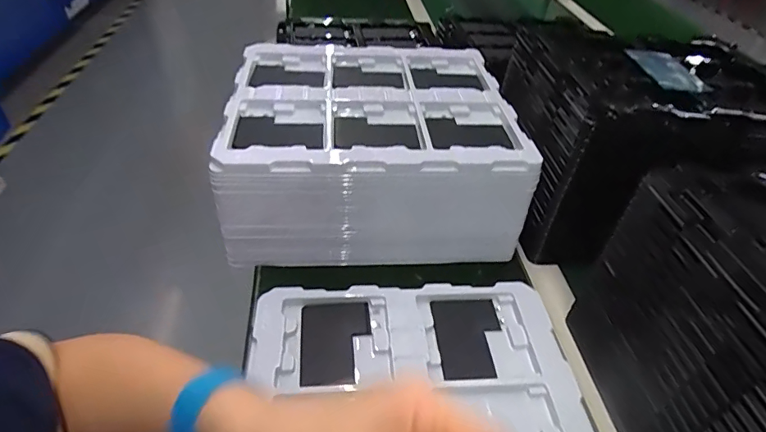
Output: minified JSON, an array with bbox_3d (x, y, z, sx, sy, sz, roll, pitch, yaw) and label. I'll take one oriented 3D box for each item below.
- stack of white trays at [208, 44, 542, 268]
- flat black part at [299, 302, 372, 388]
[{"bbox_3d":[-0.016,-0.087,0.579,0.313,0.132,0.270,-1,41,-6],"label":"stack of white trays"},{"bbox_3d":[-0.046,0.123,0.455,0.065,0.004,0.075,0,75,-7],"label":"flat black part"}]

